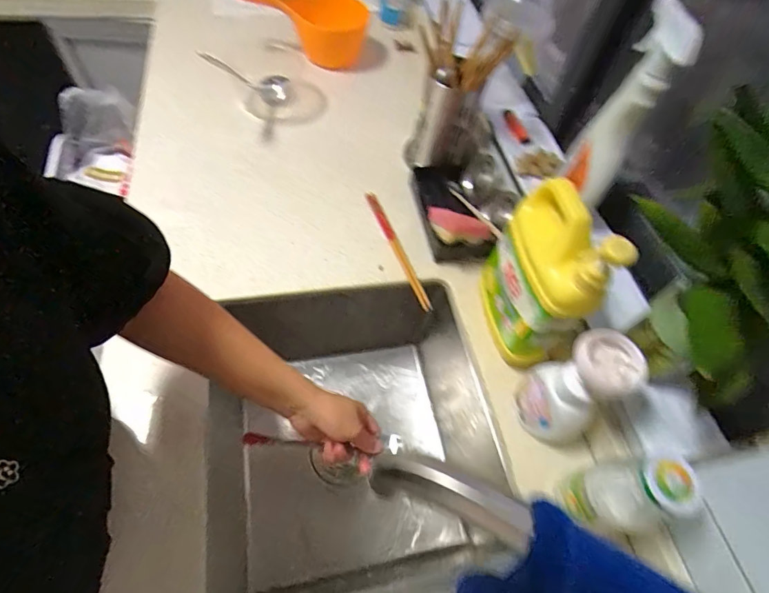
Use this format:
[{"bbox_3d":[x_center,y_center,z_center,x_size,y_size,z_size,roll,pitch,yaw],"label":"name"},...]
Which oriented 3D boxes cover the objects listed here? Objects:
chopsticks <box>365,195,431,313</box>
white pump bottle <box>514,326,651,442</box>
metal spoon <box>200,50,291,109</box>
[{"bbox_3d":[0.020,-0.080,0.663,0.019,0.010,0.245,-16,59,-15],"label":"chopsticks"},{"bbox_3d":[0.209,0.102,0.470,0.073,0.154,0.083,-36,66,-24],"label":"white pump bottle"},{"bbox_3d":[-0.240,-0.379,0.726,0.046,0.054,0.225,23,20,10],"label":"metal spoon"}]

